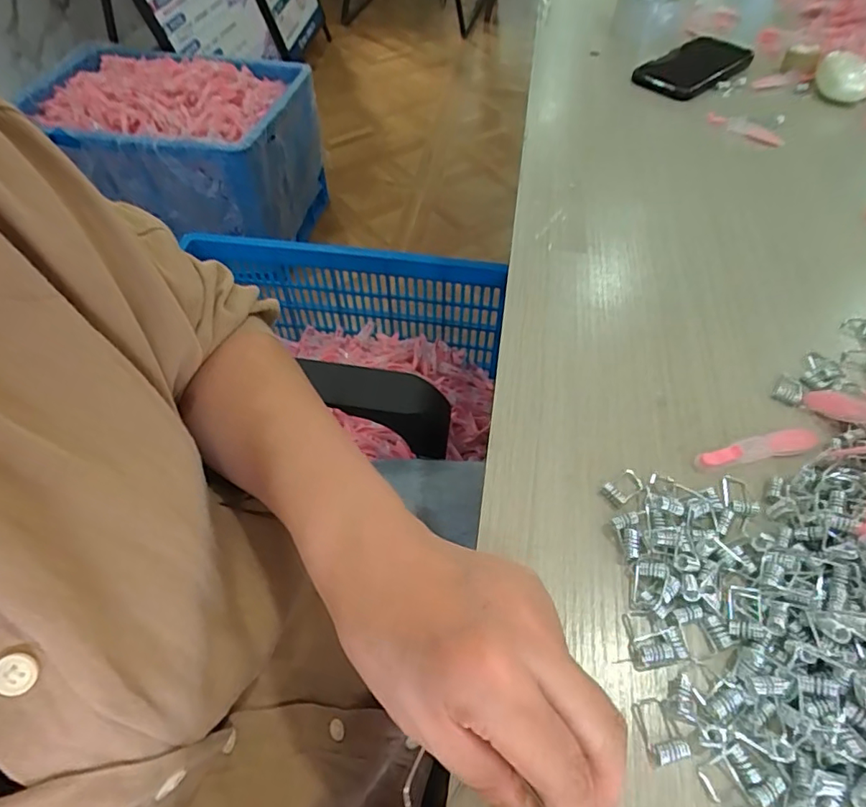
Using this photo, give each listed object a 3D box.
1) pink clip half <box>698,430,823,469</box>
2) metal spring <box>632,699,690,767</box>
[{"bbox_3d":[0.191,0.026,0.307,0.077,0.005,0.012,-11,54,-8],"label":"pink clip half"},{"bbox_3d":[0.096,0.138,0.222,0.017,0.004,0.023,-8,54,-6],"label":"metal spring"}]

